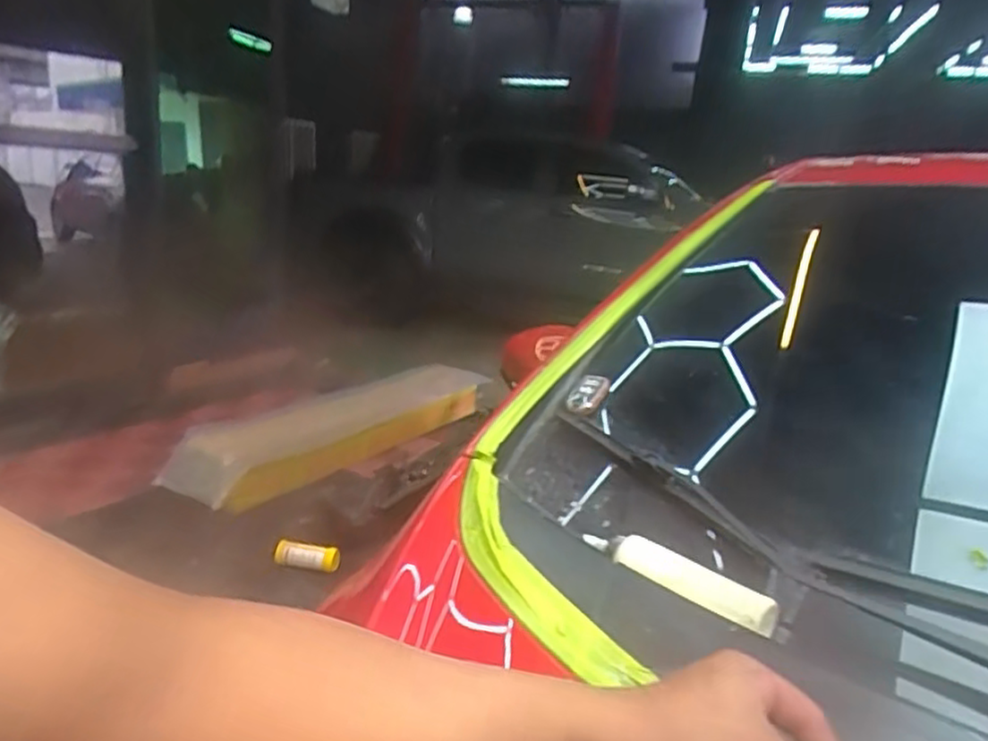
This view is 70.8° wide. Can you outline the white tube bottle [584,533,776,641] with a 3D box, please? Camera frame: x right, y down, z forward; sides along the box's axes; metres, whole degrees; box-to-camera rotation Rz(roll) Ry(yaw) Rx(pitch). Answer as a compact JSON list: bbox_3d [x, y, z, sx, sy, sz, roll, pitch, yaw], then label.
[{"bbox_3d":[0.170,0.190,0.657,0.185,0.025,0.038,17,21,39],"label":"white tube bottle"}]

